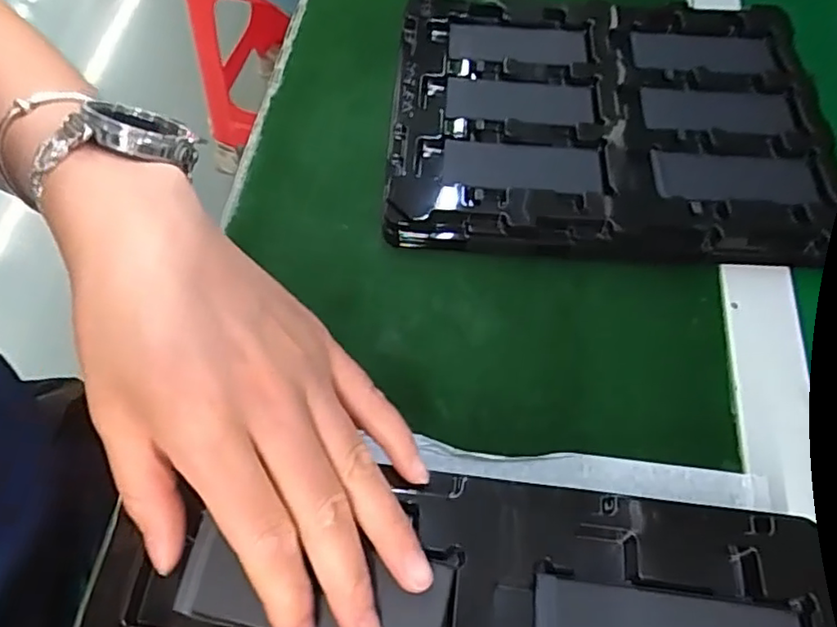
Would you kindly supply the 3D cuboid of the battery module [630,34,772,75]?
[{"bbox_3d":[0.194,-0.180,0.438,0.089,0.008,0.041,12,62,6],"label":"battery module"}]

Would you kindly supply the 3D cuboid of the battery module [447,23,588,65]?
[{"bbox_3d":[0.069,-0.190,0.446,0.095,0.005,0.043,8,61,3],"label":"battery module"}]

